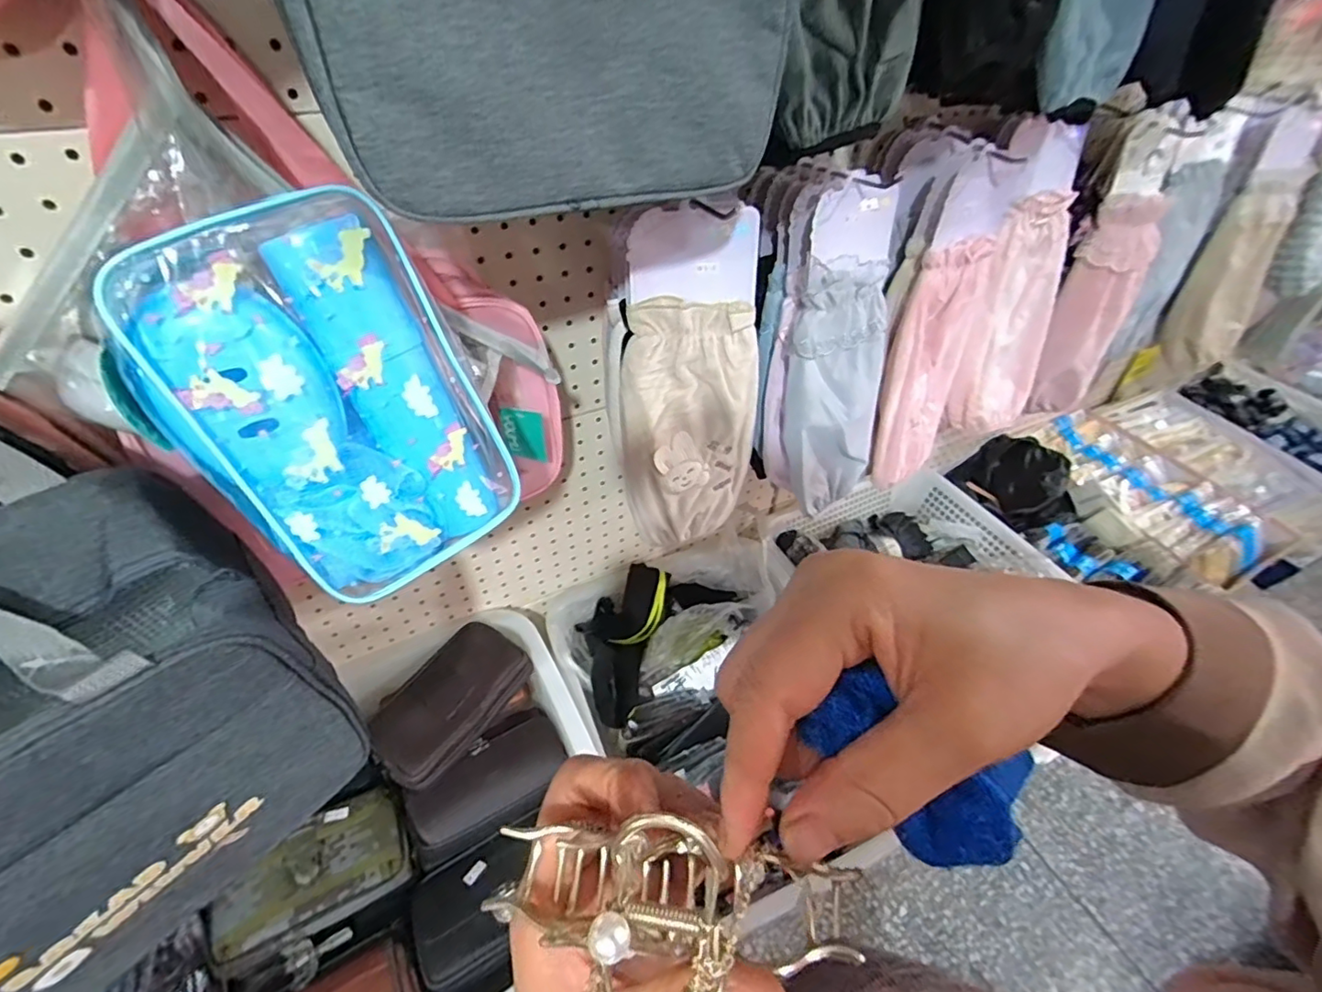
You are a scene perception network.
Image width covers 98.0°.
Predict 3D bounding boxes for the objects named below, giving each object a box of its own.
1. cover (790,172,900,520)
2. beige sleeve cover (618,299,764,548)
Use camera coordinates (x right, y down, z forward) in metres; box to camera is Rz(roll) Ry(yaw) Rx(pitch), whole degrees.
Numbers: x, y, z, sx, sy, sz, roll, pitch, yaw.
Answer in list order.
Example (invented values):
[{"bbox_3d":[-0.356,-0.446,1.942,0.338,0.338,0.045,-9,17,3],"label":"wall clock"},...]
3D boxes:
[{"bbox_3d":[0.188,-0.127,0.581,0.133,0.326,0.030,-30,39,-21],"label":"cover"},{"bbox_3d":[0.032,-0.062,0.557,0.138,0.251,0.015,-13,35,-14],"label":"beige sleeve cover"}]

